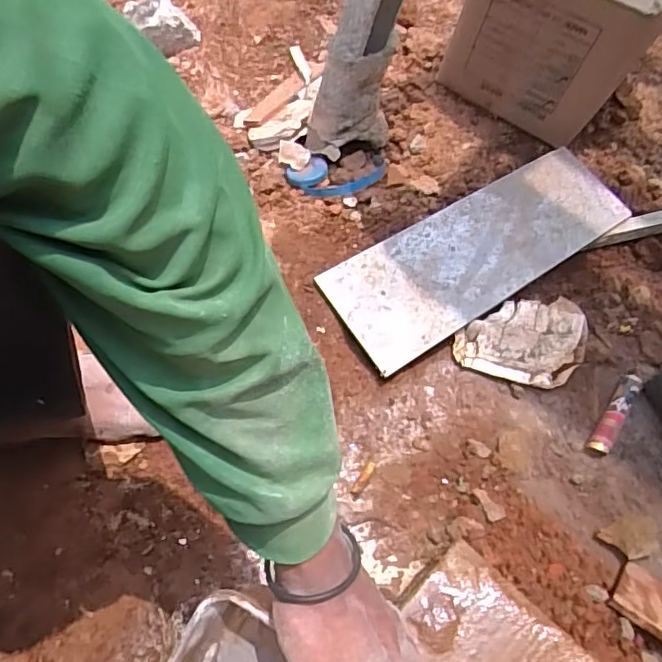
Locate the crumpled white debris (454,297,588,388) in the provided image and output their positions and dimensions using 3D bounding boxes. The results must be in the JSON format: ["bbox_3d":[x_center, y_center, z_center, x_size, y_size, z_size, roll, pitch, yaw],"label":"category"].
[{"bbox_3d":[0.233,0.015,0.711,0.164,0.025,0.101,-3,62,-4],"label":"crumpled white debris"}]

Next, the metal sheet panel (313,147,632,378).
[{"bbox_3d":[0.192,-0.103,0.743,0.409,0.012,0.146,-29,71,-16],"label":"metal sheet panel"}]

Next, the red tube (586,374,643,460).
[{"bbox_3d":[0.336,0.098,0.694,0.025,0.020,0.113,32,65,13],"label":"red tube"}]

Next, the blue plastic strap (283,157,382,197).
[{"bbox_3d":[0.009,-0.198,0.757,0.131,0.015,0.057,-4,62,-5],"label":"blue plastic strap"}]

